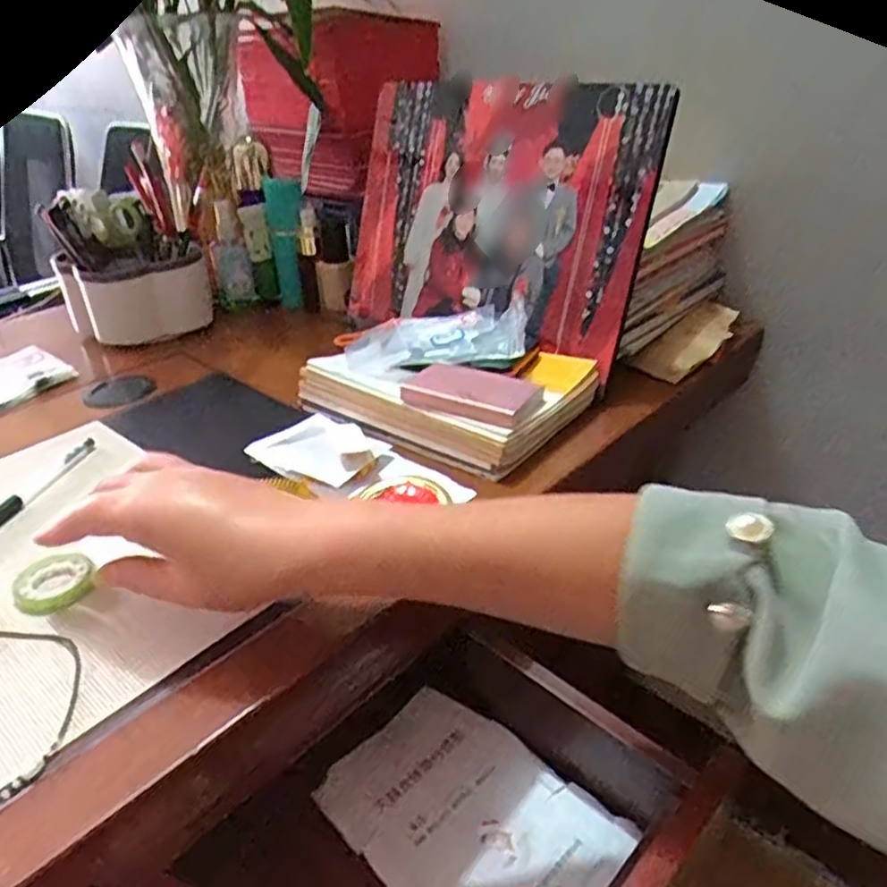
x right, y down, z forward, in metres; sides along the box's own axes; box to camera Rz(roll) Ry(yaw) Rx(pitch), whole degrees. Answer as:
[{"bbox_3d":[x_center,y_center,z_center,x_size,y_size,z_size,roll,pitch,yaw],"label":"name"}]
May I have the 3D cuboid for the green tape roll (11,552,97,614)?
[{"bbox_3d":[-0.230,0.082,0.412,0.043,0.007,0.044,-2,30,1],"label":"green tape roll"}]

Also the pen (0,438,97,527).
[{"bbox_3d":[-0.294,0.037,0.492,0.011,0.007,0.143,5,31,13],"label":"pen"}]

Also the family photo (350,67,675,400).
[{"bbox_3d":[0.038,-0.204,0.615,0.297,0.216,0.013,22,19,34],"label":"family photo"}]

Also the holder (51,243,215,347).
[{"bbox_3d":[-0.328,-0.158,0.748,0.139,0.083,0.094,2,31,9],"label":"holder"}]

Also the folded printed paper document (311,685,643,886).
[{"bbox_3d":[0.016,0.244,0.453,0.127,0.016,0.177,-28,38,-36],"label":"folded printed paper document"}]

